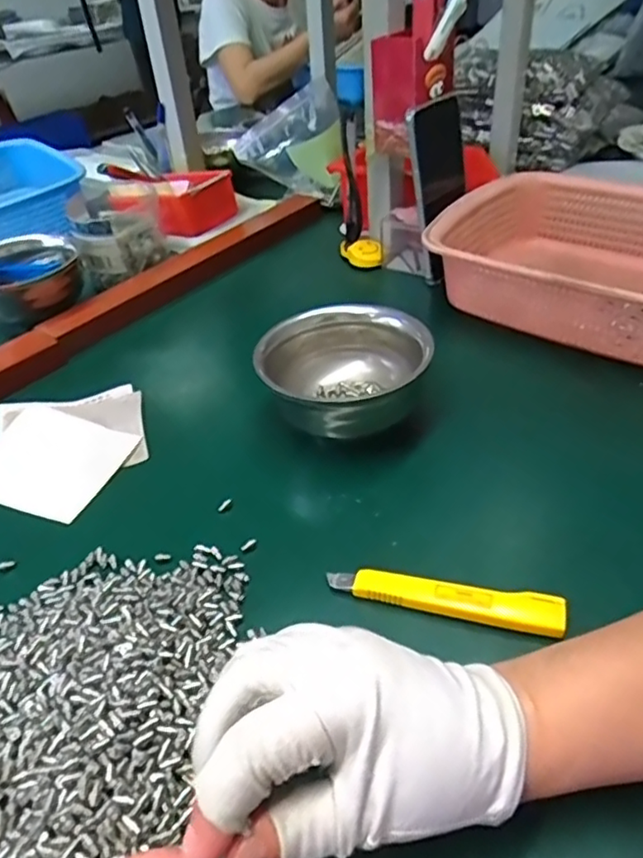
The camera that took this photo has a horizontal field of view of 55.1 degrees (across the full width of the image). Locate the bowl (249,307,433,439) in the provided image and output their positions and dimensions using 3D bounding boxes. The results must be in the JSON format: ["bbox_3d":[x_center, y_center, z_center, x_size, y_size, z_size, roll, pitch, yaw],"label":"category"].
[{"bbox_3d":[0.015,-0.035,0.463,0.101,0.073,0.121,23,47,30],"label":"bowl"}]

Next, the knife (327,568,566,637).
[{"bbox_3d":[0.067,0.094,0.340,0.127,0.011,0.020,5,41,12],"label":"knife"}]

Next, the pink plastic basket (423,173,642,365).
[{"bbox_3d":[0.254,-0.142,0.551,0.284,0.083,0.206,26,48,32],"label":"pink plastic basket"}]

